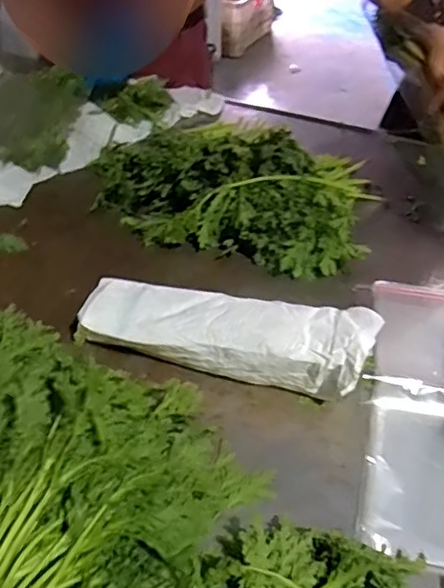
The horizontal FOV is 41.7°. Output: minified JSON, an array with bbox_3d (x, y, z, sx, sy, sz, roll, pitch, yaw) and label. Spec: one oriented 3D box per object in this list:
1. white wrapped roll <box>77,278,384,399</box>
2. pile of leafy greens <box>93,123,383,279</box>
[{"bbox_3d":[0.001,0.043,0.664,0.330,0.088,0.093,12,44,14],"label":"white wrapped roll"},{"bbox_3d":[0.006,-0.161,0.869,0.414,0.122,0.268,2,42,3],"label":"pile of leafy greens"}]

